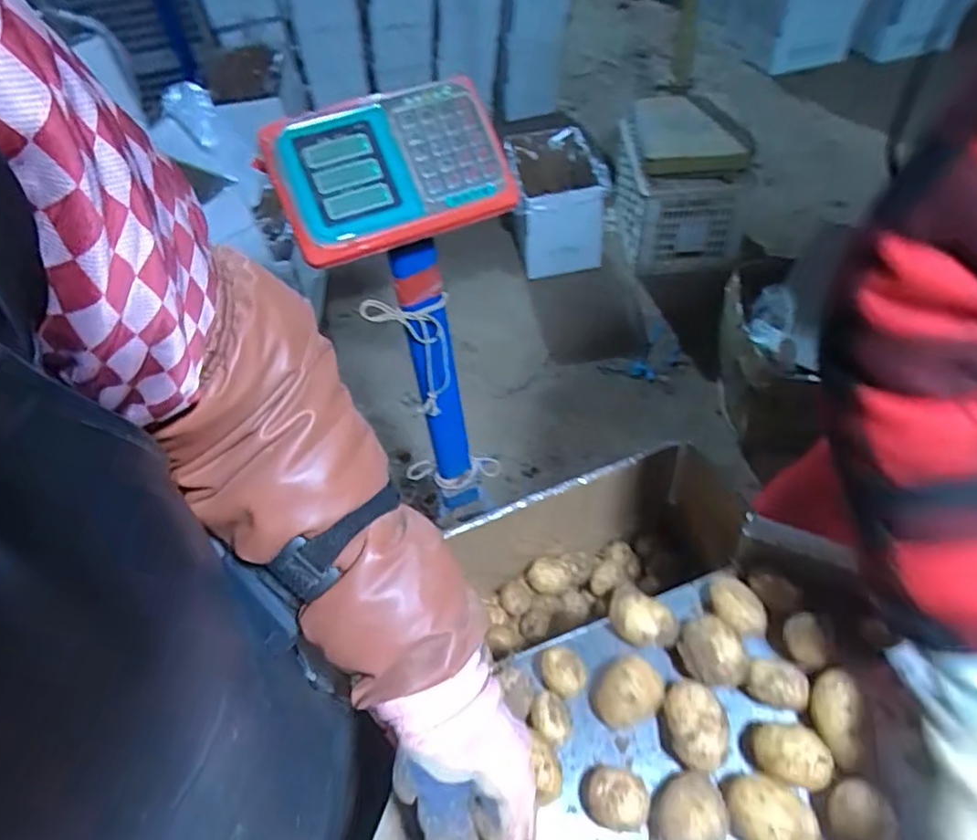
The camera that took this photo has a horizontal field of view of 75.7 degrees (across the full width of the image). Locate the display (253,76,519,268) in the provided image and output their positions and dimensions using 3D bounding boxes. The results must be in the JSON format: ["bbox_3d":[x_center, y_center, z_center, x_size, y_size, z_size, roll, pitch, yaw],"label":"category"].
[{"bbox_3d":[-0.104,-0.276,0.693,0.256,0.033,0.171,-22,82,-12],"label":"display"}]

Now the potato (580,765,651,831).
[{"bbox_3d":[0.090,0.272,0.452,0.047,0.034,0.034,14,52,17],"label":"potato"}]

